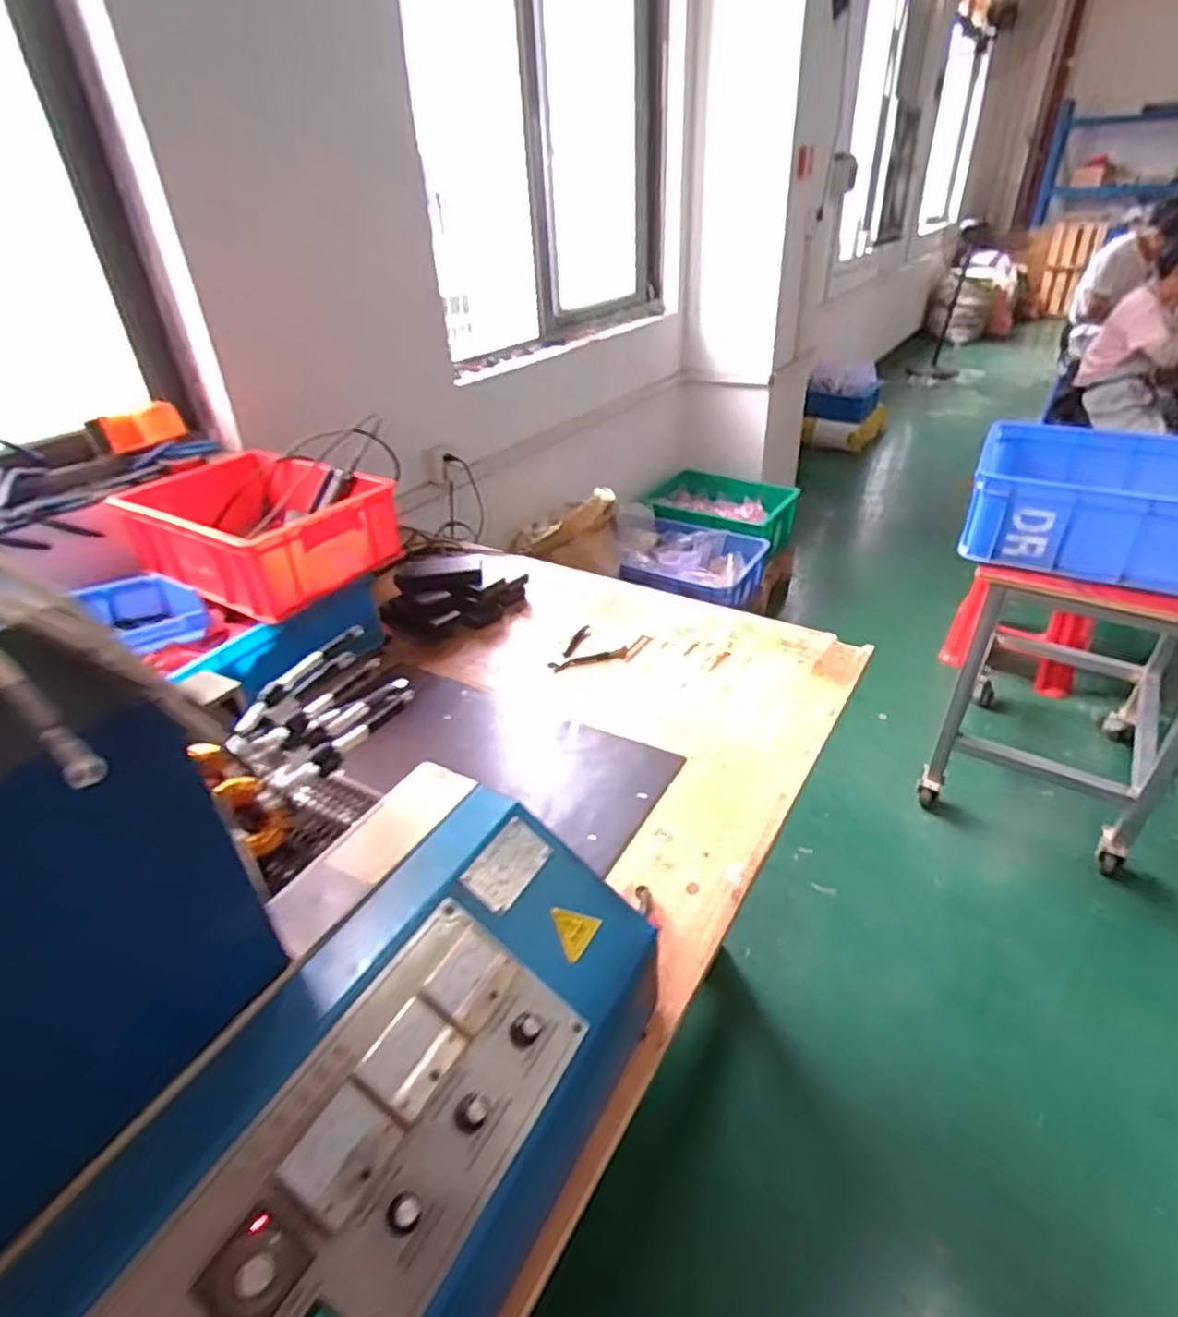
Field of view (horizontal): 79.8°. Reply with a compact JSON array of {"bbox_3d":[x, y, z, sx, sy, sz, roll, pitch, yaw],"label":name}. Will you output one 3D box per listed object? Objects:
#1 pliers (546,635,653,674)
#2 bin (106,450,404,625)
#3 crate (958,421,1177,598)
[{"bbox_3d":[0.028,-0.002,1.288,0.201,0.011,0.049,-16,35,-18],"label":"pliers"},{"bbox_3d":[-0.571,-0.222,1.213,0.390,0.171,0.319,17,38,27],"label":"bin"},{"bbox_3d":[1.181,-0.343,1.536,0.593,0.196,0.492,16,38,27],"label":"crate"}]

